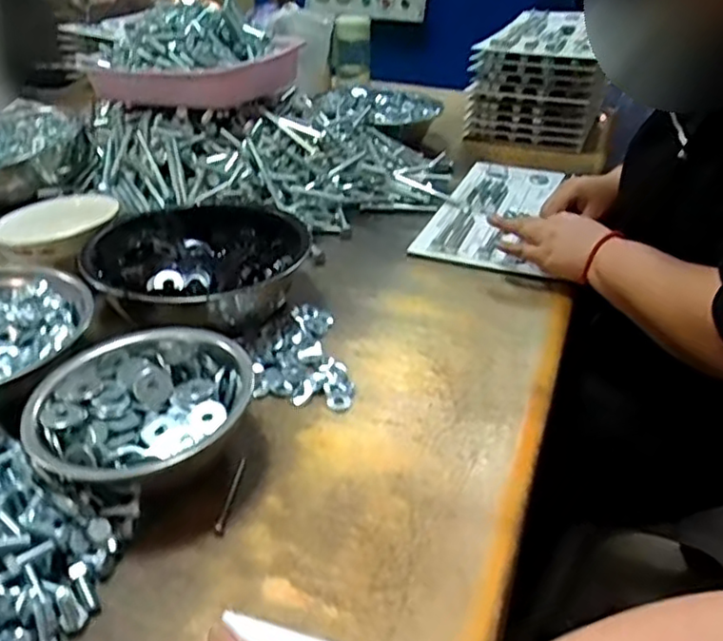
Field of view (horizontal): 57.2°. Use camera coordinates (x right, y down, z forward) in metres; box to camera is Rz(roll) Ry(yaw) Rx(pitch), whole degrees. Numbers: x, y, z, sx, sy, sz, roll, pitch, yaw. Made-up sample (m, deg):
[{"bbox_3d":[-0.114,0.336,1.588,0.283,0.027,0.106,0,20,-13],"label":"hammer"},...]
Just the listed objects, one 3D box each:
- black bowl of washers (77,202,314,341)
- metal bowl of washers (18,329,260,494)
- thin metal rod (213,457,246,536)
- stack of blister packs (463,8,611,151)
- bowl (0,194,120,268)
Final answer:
[{"bbox_3d":[-0.181,-0.061,0.739,0.227,0.058,0.222,1,33,-1],"label":"black bowl of washers"},{"bbox_3d":[-0.184,0.074,0.538,0.156,0.061,0.168,1,33,-1],"label":"metal bowl of washers"},{"bbox_3d":[-0.104,0.137,0.523,0.009,0.006,0.074,4,33,4],"label":"thin metal rod"},{"bbox_3d":[0.362,-0.495,1.322,0.224,0.174,0.311,12,35,17],"label":"stack of blister packs"},{"bbox_3d":[-0.357,-0.104,0.782,0.128,0.043,0.128,1,33,-1],"label":"bowl"}]

